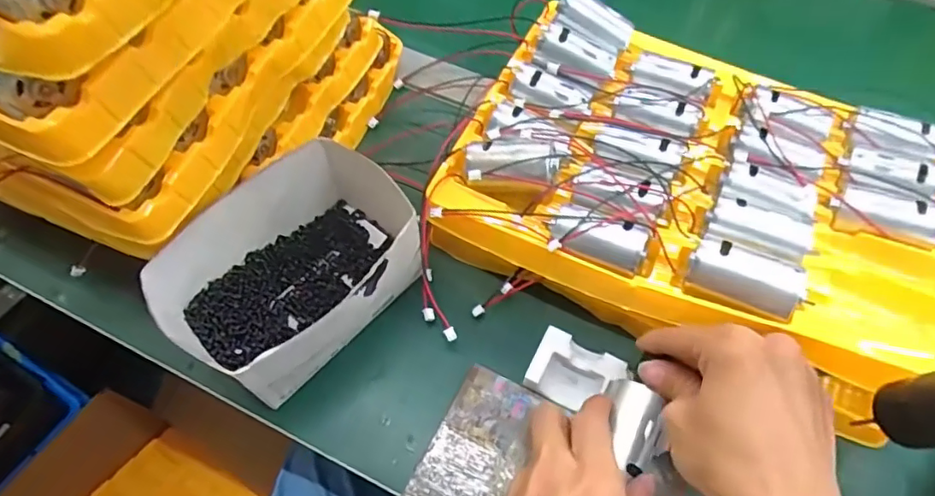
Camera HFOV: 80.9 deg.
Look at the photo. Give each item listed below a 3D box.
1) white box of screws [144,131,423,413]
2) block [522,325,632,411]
[{"bbox_3d":[-0.109,0.011,0.362,0.116,0.075,0.159,38,67,18],"label":"white box of screws"},{"bbox_3d":[0.069,0.083,0.352,0.056,0.026,0.039,24,64,12],"label":"block"}]

